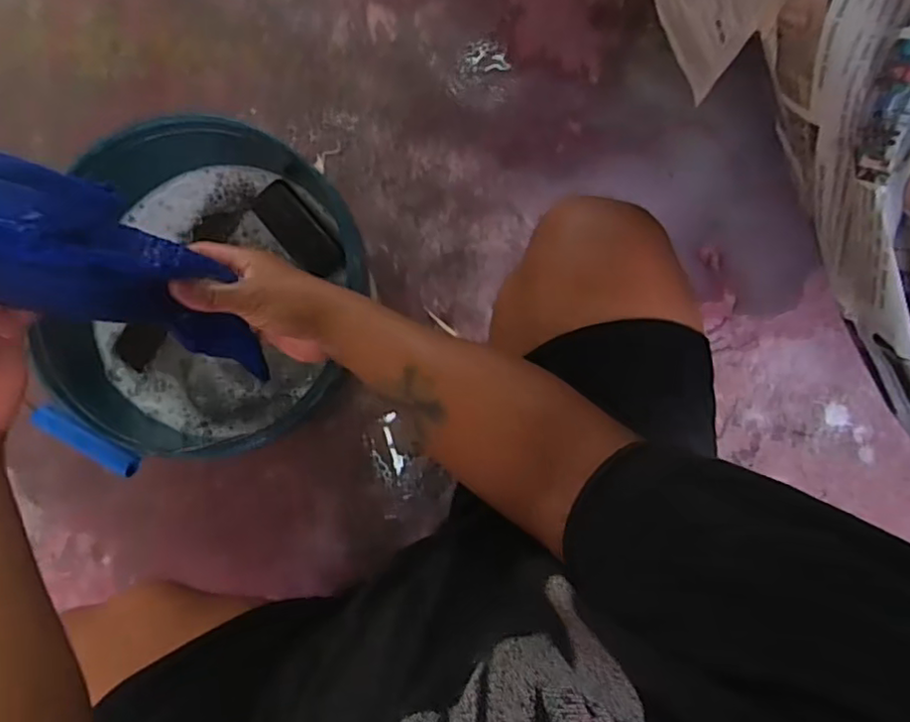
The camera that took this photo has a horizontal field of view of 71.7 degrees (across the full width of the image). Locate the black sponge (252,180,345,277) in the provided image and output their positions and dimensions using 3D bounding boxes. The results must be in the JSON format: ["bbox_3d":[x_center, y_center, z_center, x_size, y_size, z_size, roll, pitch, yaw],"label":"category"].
[{"bbox_3d":[-0.159,-0.132,0.643,0.044,0.011,0.104,-40,85,0],"label":"black sponge"}]

